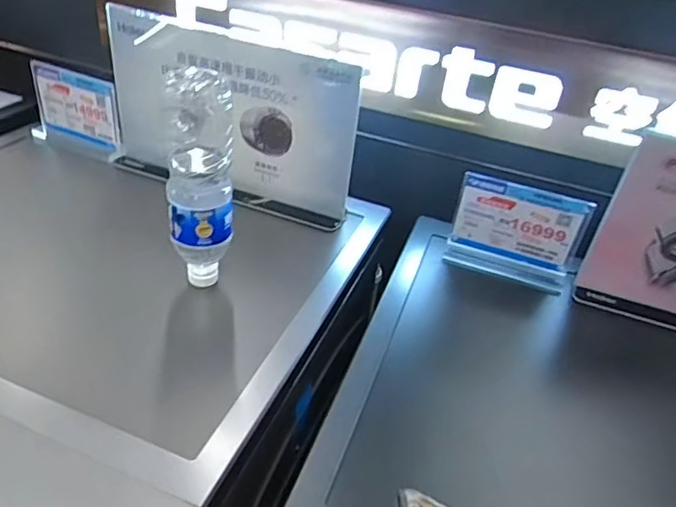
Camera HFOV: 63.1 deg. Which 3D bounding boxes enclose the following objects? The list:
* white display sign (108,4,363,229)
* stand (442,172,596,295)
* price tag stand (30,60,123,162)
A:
[{"bbox_3d":[-0.149,-0.176,0.719,0.349,0.220,0.044,17,33,14],"label":"white display sign"},{"bbox_3d":[0.214,-0.024,0.657,0.150,0.109,0.059,14,32,9],"label":"stand"},{"bbox_3d":[-0.391,-0.209,0.821,0.160,0.117,0.033,21,34,19],"label":"price tag stand"}]

